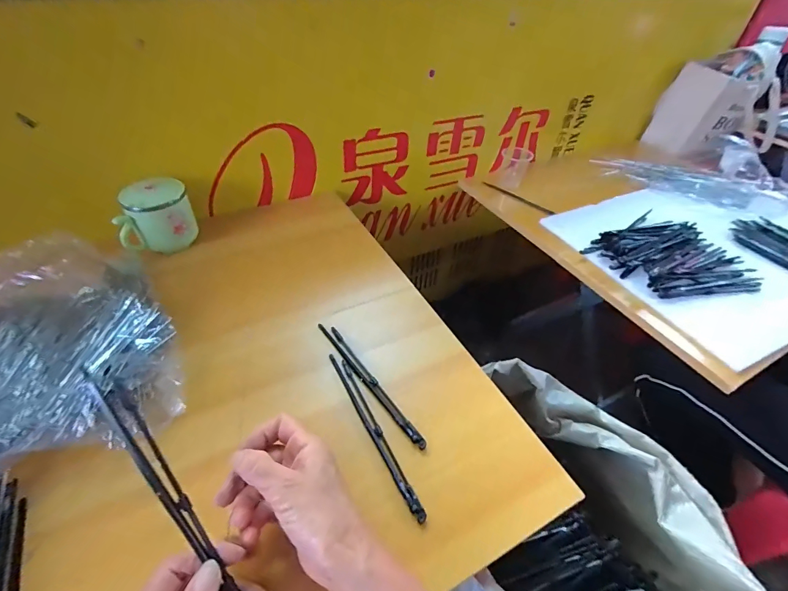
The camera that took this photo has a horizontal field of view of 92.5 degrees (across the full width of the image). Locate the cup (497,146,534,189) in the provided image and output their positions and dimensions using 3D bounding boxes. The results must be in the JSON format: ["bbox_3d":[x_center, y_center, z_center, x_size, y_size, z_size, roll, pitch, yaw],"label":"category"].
[{"bbox_3d":[0.272,-0.290,0.855,0.060,0.070,0.071,20,46,17],"label":"cup"}]

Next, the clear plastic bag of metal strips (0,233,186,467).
[{"bbox_3d":[-0.357,0.048,0.393,0.212,0.057,0.273,-21,49,-23],"label":"clear plastic bag of metal strips"}]

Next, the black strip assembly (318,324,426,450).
[{"bbox_3d":[-0.027,0.088,0.405,0.015,0.007,0.185,-27,51,-28],"label":"black strip assembly"}]

